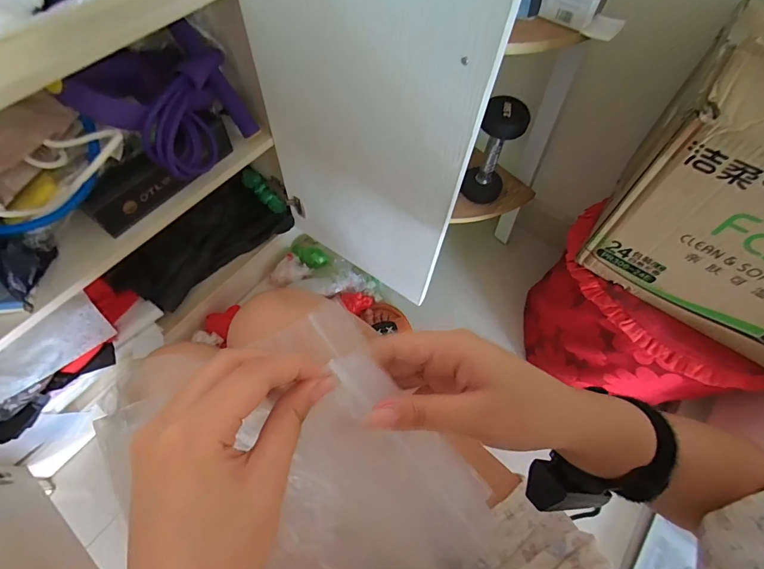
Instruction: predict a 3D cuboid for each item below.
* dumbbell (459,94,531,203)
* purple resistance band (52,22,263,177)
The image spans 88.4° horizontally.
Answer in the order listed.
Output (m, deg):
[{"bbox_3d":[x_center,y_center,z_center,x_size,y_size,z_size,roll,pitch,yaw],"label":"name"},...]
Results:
[{"bbox_3d":[0.227,-0.269,0.785,0.081,0.218,0.089,20,62,8],"label":"dumbbell"},{"bbox_3d":[-0.316,-0.268,0.596,0.129,0.143,0.221,26,64,11],"label":"purple resistance band"}]

